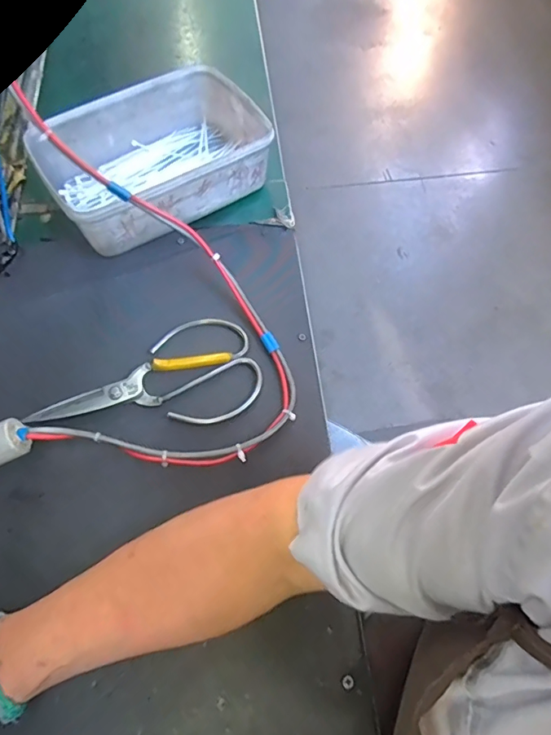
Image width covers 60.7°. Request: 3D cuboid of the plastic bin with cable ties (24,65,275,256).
[{"bbox_3d":[-0.124,-0.224,0.504,0.224,0.066,0.154,-31,67,-14],"label":"plastic bin with cable ties"}]

